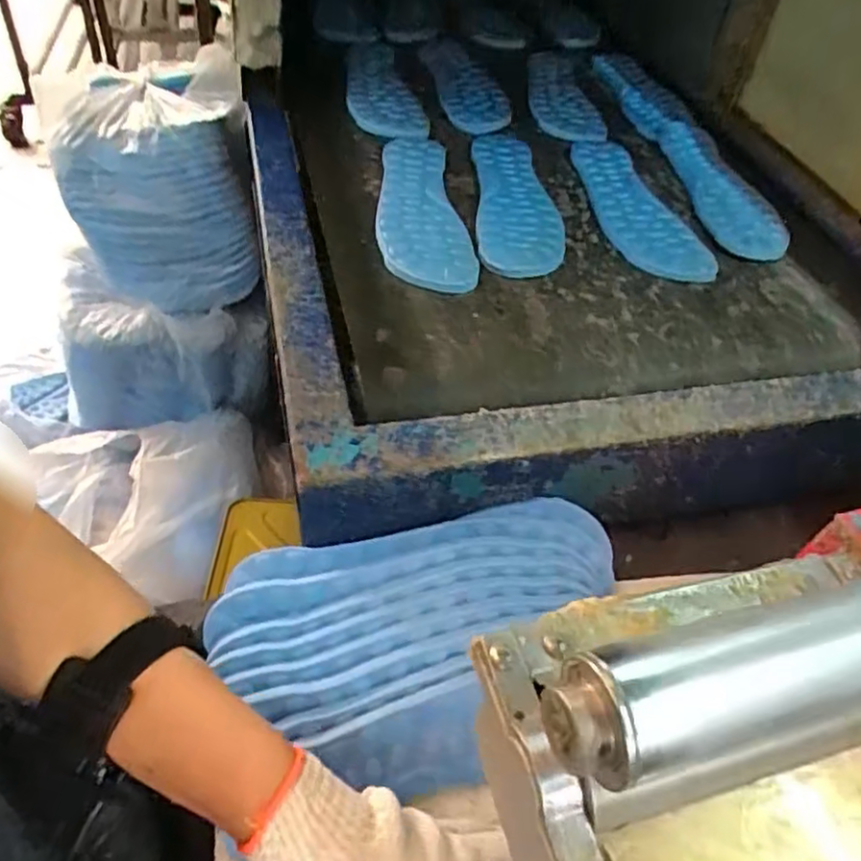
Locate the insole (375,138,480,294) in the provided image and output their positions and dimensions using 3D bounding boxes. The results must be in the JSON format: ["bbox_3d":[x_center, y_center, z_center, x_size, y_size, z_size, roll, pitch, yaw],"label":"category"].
[{"bbox_3d":[-0.013,-0.217,0.650,0.081,0.014,0.257,-4,49,-8],"label":"insole"}]

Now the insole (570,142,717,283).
[{"bbox_3d":[0.208,-0.240,0.716,0.085,0.014,0.271,-3,47,-6],"label":"insole"}]

